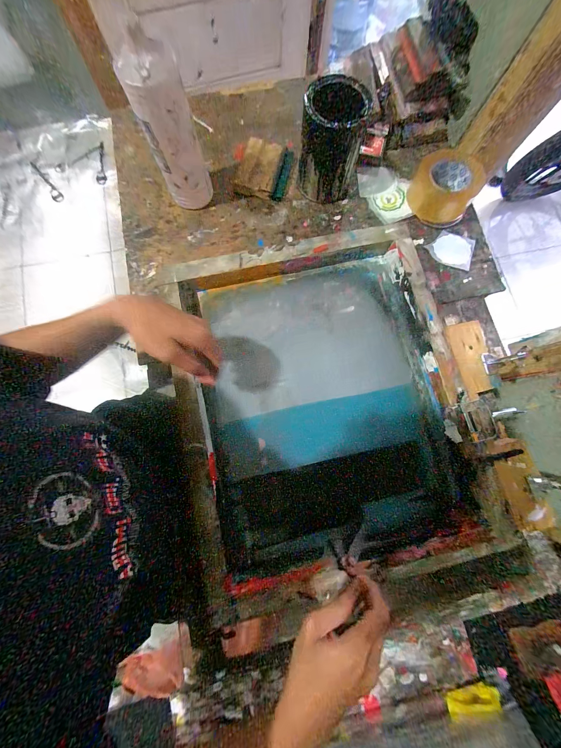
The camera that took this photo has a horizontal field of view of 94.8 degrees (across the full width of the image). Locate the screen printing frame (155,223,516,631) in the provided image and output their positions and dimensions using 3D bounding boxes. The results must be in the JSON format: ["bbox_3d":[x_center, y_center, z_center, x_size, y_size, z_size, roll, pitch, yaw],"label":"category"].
[{"bbox_3d":[0.058,0.047,0.441,0.461,0.055,0.556,-12,79,-3],"label":"screen printing frame"}]

